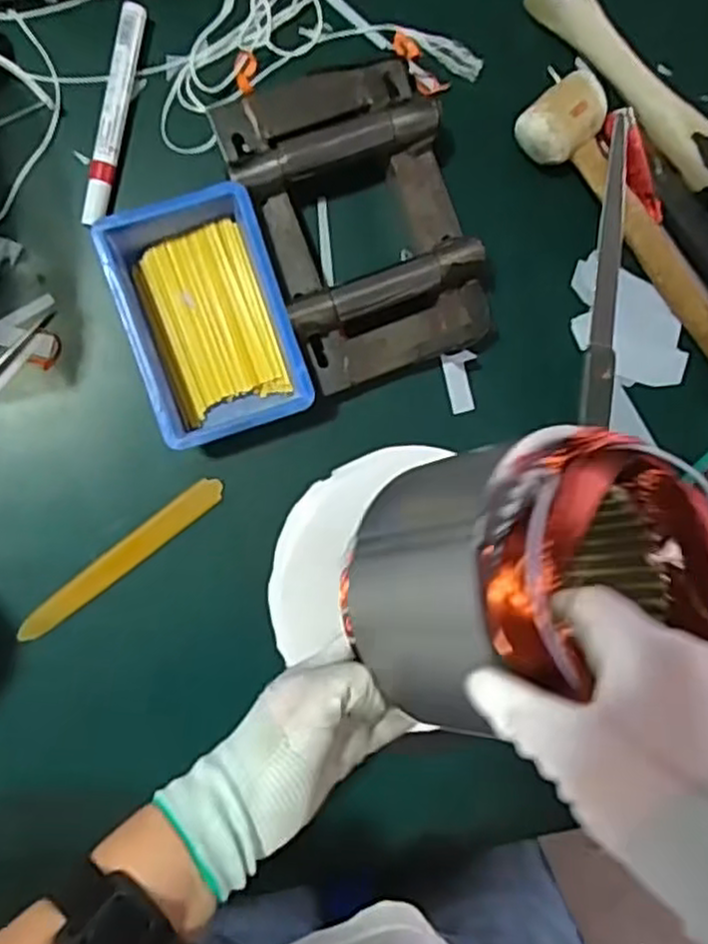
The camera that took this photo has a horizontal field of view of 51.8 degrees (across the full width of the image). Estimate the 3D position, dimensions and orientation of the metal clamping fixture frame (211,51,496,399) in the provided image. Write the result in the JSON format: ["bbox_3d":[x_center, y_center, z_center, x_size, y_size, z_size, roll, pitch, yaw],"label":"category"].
[{"bbox_3d":[0.004,-0.166,0.486,0.134,0.053,0.198,-22,96,-7],"label":"metal clamping fixture frame"}]

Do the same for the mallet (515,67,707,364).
[{"bbox_3d":[0.210,-0.163,0.519,0.059,0.044,0.249,-42,98,-4],"label":"mallet"}]

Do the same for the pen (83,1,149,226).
[{"bbox_3d":[-0.157,-0.232,0.478,0.015,0.016,0.140,12,91,-9],"label":"pen"}]

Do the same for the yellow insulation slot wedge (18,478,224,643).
[{"bbox_3d":[-0.159,0.059,0.498,0.163,0.010,0.019,-38,97,-5],"label":"yellow insulation slot wedge"}]

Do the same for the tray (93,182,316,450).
[{"bbox_3d":[-0.095,-0.098,0.474,0.097,0.054,0.148,-19,96,-7],"label":"tray"}]

